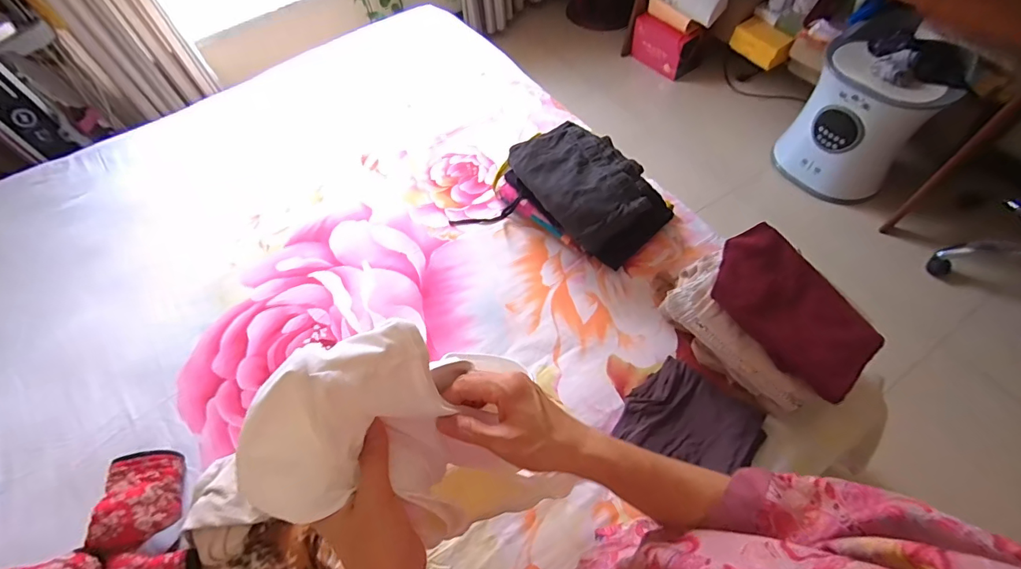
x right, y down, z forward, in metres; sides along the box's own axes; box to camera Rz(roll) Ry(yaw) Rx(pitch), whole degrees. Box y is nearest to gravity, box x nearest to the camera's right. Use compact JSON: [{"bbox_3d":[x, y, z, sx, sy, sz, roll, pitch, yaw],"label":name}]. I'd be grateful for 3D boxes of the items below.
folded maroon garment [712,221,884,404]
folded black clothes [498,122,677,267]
[{"bbox_3d":[0.452,0.033,0.734,0.167,0.079,0.255,-40,65,-18],"label":"folded maroon garment"},{"bbox_3d":[0.161,-0.212,1.019,0.227,0.149,0.334,-40,65,-19],"label":"folded black clothes"}]

